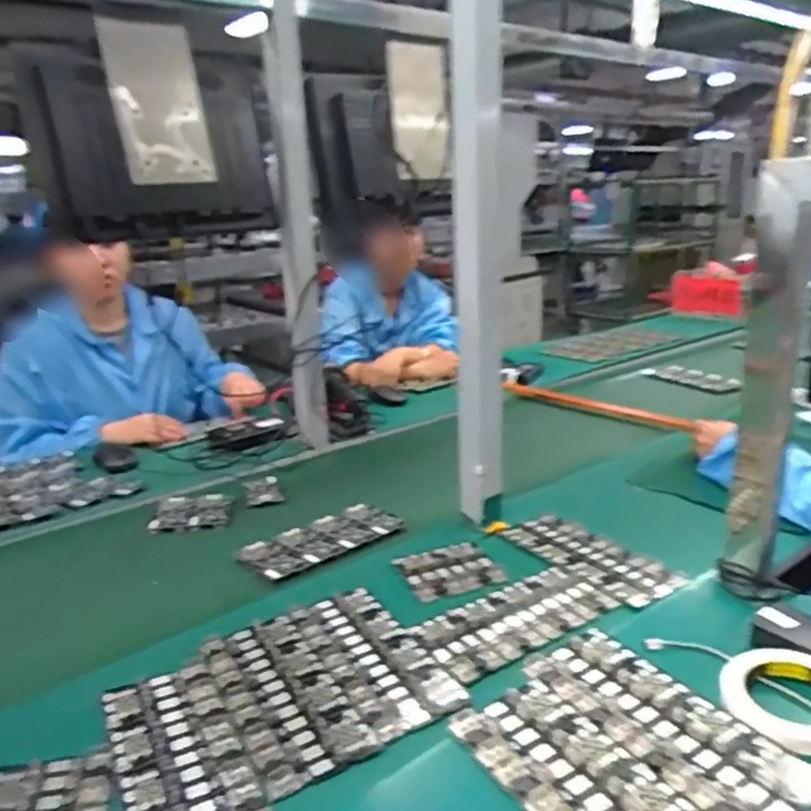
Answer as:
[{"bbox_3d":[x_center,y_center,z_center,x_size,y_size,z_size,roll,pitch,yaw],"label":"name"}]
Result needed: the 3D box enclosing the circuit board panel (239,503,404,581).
[{"bbox_3d":[-0.112,0.180,0.979,0.219,0.008,0.101,-16,22,-37],"label":"circuit board panel"}]

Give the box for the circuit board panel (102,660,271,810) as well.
[{"bbox_3d":[-0.190,0.292,0.594,0.094,0.006,0.216,-11,22,-27],"label":"circuit board panel"}]

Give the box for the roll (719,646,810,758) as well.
[{"bbox_3d":[0.318,0.238,0.580,0.100,0.027,0.104,-2,17,1],"label":"roll"}]

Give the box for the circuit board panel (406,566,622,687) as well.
[{"bbox_3d":[0.120,0.228,0.760,0.222,0.009,0.104,-14,21,-32],"label":"circuit board panel"}]

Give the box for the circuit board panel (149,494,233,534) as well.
[{"bbox_3d":[-0.321,0.160,1.074,0.109,0.017,0.122,-4,17,-6],"label":"circuit board panel"}]

